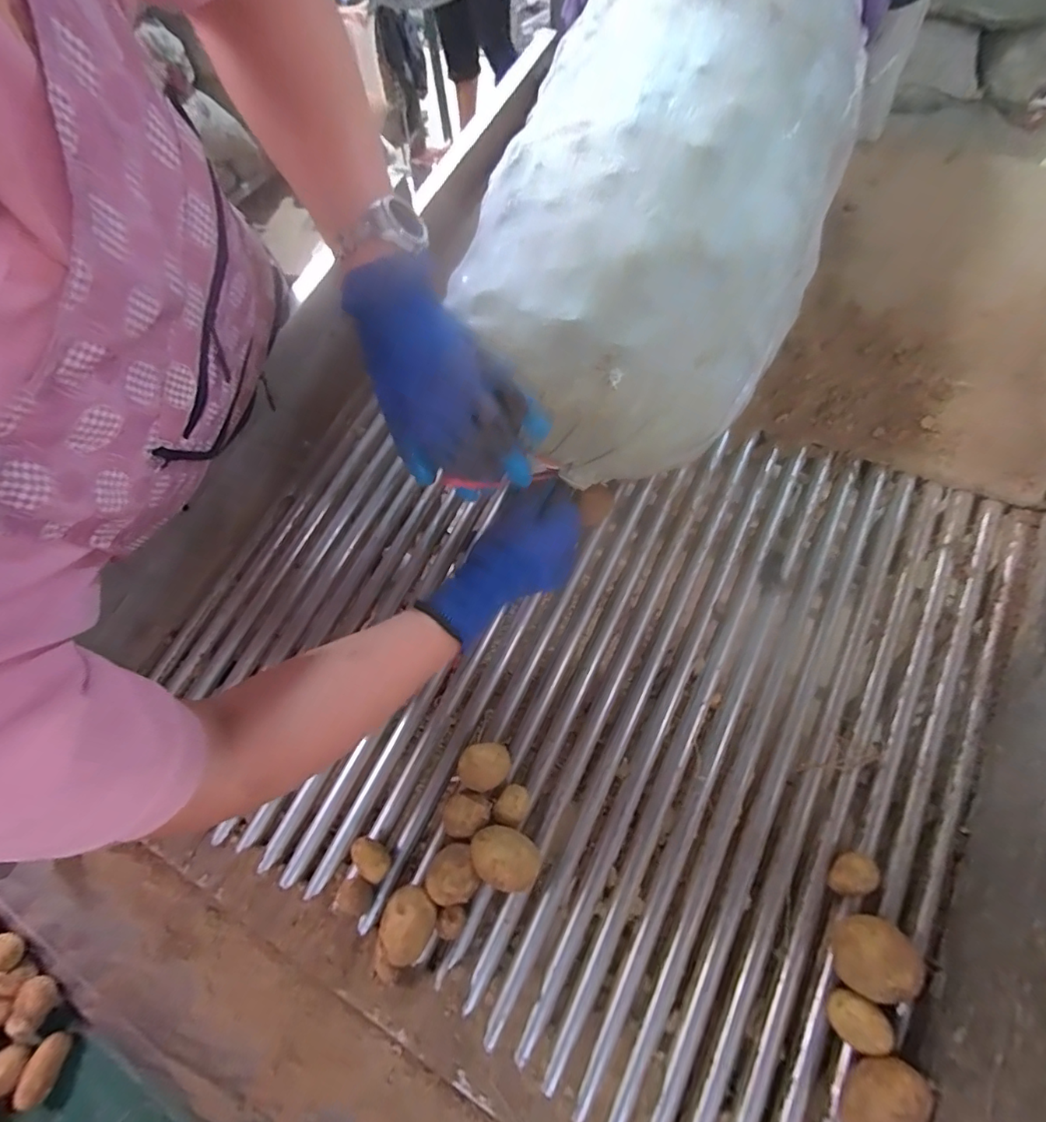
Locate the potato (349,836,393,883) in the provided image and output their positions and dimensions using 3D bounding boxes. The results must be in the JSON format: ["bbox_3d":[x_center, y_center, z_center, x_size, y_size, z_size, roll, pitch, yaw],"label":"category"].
[{"bbox_3d":[-0.131,0.260,0.450,0.037,0.033,0.025,36,66,20],"label":"potato"}]

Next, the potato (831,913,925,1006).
[{"bbox_3d":[0.252,0.288,0.373,0.048,0.045,0.049,0,59,0],"label":"potato"}]

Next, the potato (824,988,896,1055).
[{"bbox_3d":[0.239,0.331,0.369,0.035,0.031,0.029,25,62,15],"label":"potato"}]

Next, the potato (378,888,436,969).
[{"bbox_3d":[-0.093,0.295,0.416,0.039,0.048,0.051,19,61,12],"label":"potato"}]

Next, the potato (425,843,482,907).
[{"bbox_3d":[-0.059,0.263,0.429,0.040,0.042,0.041,0,59,0],"label":"potato"}]

